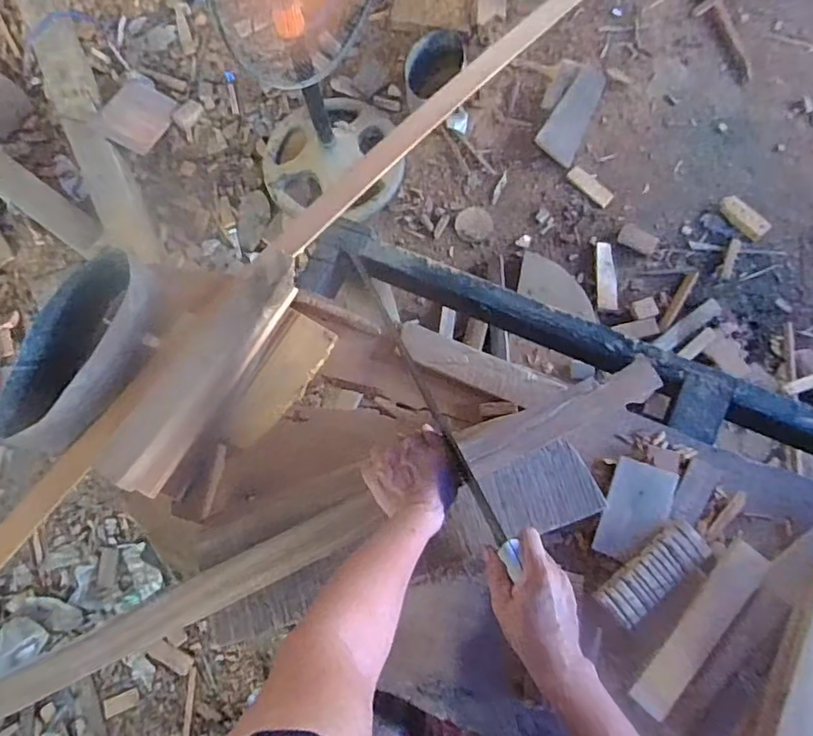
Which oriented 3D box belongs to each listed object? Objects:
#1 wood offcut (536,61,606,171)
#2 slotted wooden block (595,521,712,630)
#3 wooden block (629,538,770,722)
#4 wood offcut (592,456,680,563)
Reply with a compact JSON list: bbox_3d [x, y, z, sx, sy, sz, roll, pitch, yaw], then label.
[{"bbox_3d":[0.458,-0.709,1.572,0.110,0.012,0.318,23,76,8],"label":"wood offcut"},{"bbox_3d":[0.274,0.226,0.628,0.134,0.012,0.049,-38,76,-8],"label":"slotted wooden block"},{"bbox_3d":[0.314,0.276,0.602,0.044,0.018,0.200,40,79,12],"label":"wooden block"},{"bbox_3d":[0.267,0.166,0.658,0.070,0.011,0.115,21,78,10],"label":"wood offcut"}]

